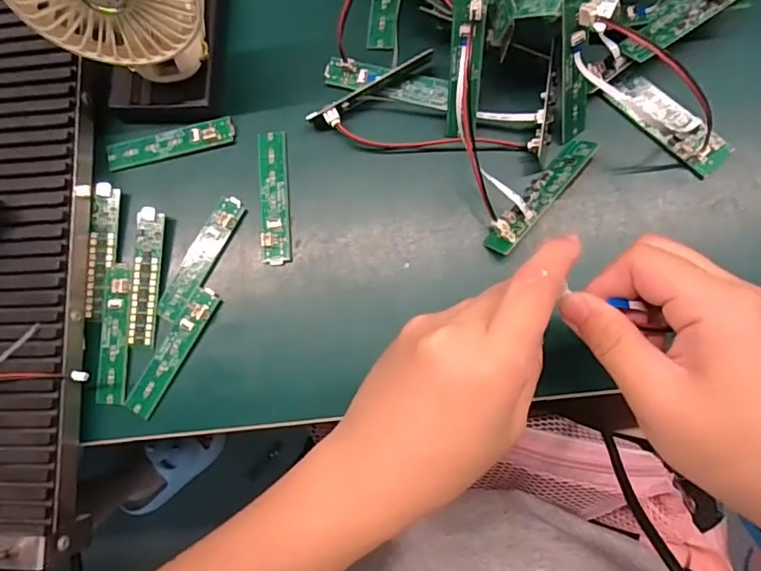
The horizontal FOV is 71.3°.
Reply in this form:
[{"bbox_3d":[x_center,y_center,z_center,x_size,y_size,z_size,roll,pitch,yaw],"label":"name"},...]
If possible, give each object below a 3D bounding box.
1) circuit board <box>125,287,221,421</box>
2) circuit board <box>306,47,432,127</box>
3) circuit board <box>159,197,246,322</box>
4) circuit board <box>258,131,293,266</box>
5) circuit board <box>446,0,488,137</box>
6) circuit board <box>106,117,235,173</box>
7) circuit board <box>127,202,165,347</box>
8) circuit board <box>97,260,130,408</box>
[{"bbox_3d":[-0.125,0.040,0.320,0.017,0.007,0.084,29,85,8],"label":"circuit board"},{"bbox_3d":[-0.005,-0.118,0.325,0.082,0.016,0.012,-31,80,0],"label":"circuit board"},{"bbox_3d":[-0.111,-0.017,0.327,0.016,0.007,0.083,29,85,8],"label":"circuit board"},{"bbox_3d":[-0.066,-0.056,0.328,0.018,0.008,0.085,-5,81,4],"label":"circuit board"},{"bbox_3d":[0.047,-0.122,0.294,0.018,0.010,0.081,4,126,5],"label":"circuit board"},{"bbox_3d":[-0.135,-0.092,0.339,0.083,0.010,0.019,-13,81,3],"label":"circuit board"},{"bbox_3d":[-0.144,-0.005,0.326,0.016,0.004,0.084,4,89,-3],"label":"circuit board"},{"bbox_3d":[-0.163,0.029,0.322,0.016,0.007,0.085,-1,82,5],"label":"circuit board"}]

